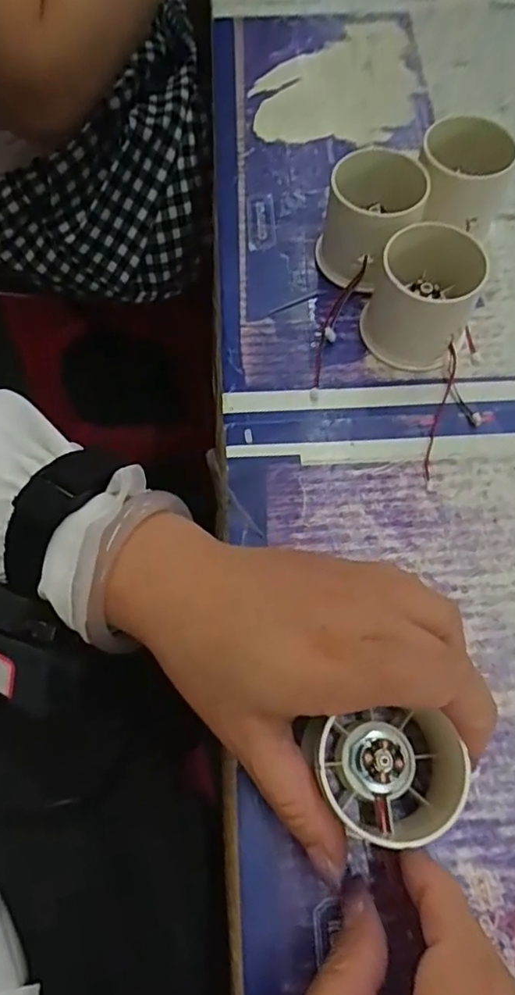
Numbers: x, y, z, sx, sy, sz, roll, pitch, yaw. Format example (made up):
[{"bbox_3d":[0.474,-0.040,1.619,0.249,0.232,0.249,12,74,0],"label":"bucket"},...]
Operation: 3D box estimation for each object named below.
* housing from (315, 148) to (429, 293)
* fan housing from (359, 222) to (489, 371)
[{"bbox_3d":[0.060,-0.147,0.321,0.050,0.054,0.047,11,68,6],"label":"housing"},{"bbox_3d":[0.087,-0.107,0.307,0.052,0.049,0.059,22,69,10],"label":"fan housing"}]

